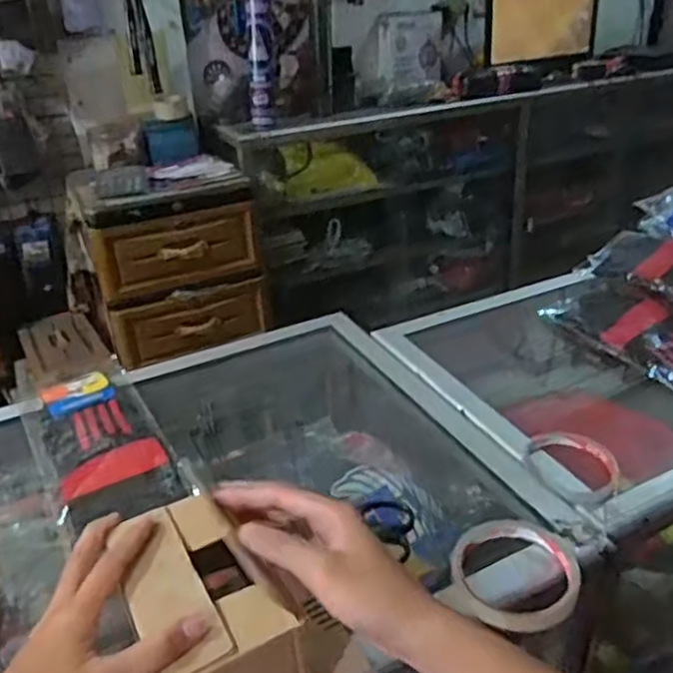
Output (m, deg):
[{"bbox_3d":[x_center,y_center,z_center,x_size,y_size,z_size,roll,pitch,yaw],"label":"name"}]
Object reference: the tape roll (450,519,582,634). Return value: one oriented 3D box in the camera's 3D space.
[{"bbox_3d":[0.130,0.166,0.480,0.086,0.021,0.084,-2,30,1],"label":"tape roll"}]

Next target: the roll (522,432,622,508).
[{"bbox_3d":[0.212,0.119,0.608,0.090,0.015,0.090,-2,30,1],"label":"roll"}]

